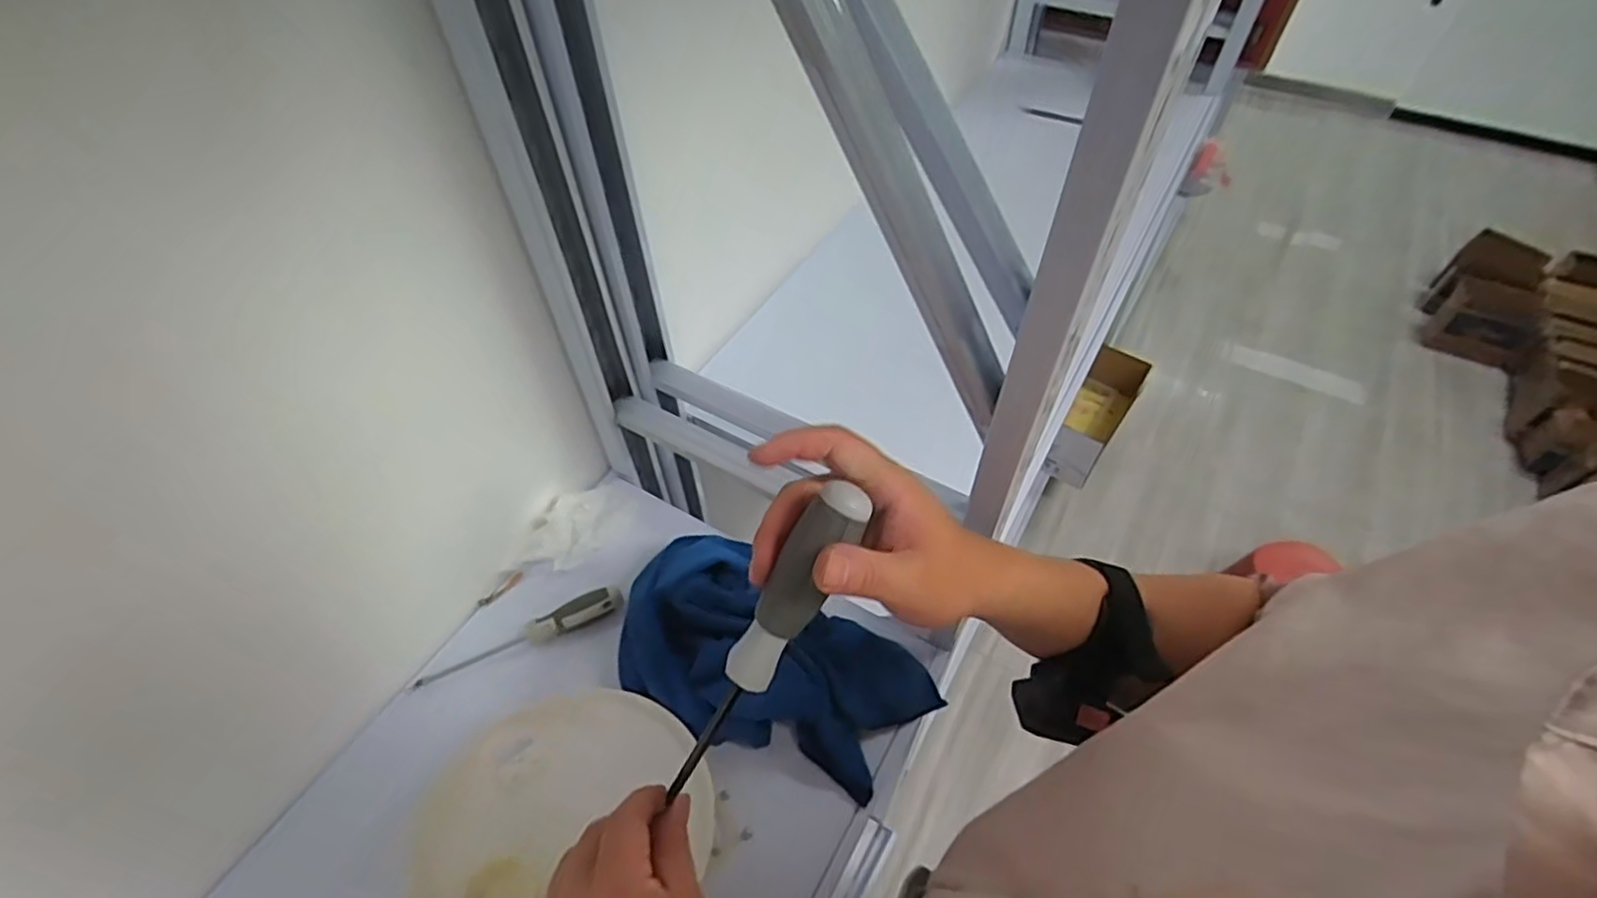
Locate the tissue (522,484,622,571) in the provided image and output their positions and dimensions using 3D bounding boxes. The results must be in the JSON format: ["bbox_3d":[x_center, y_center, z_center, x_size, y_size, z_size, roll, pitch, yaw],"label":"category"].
[{"bbox_3d":[-0.224,0.077,0.702,0.117,0.035,0.062,-37,60,-25],"label":"tissue"}]

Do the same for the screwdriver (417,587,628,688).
[{"bbox_3d":[-0.254,0.170,0.637,0.189,0.023,0.026,-20,54,-14],"label":"screwdriver"}]

